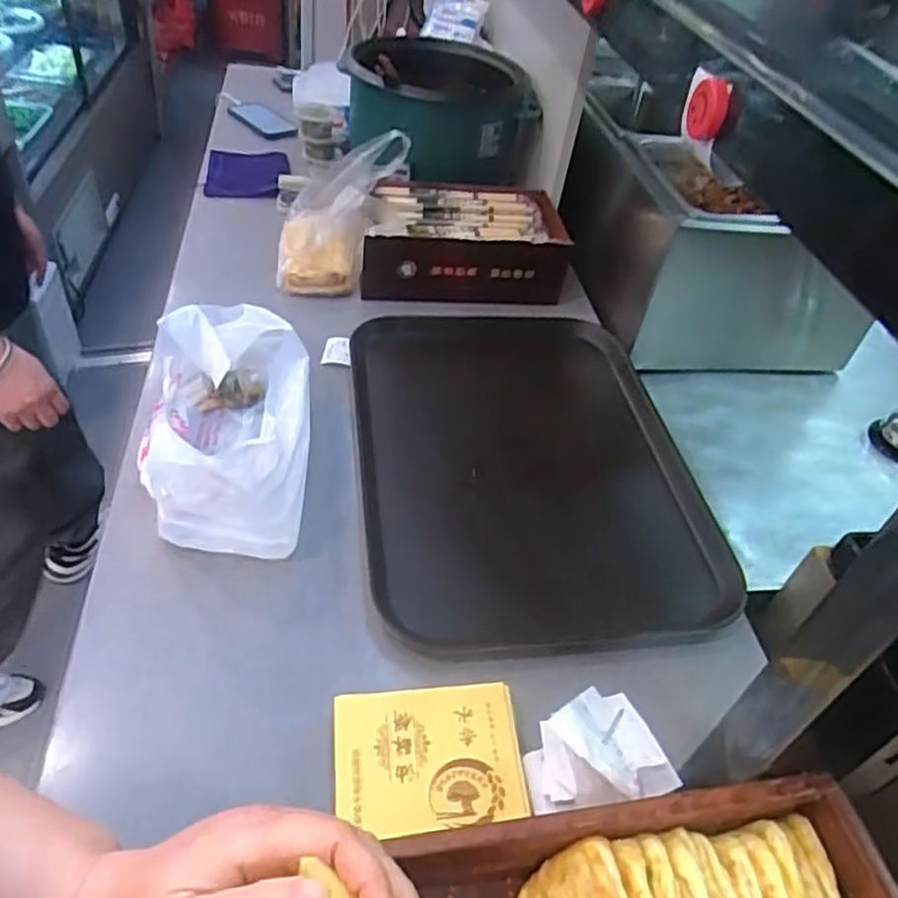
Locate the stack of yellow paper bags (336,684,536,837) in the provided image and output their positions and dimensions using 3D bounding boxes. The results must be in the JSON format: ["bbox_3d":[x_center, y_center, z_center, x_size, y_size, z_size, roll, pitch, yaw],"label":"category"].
[{"bbox_3d":[-0.015,0.232,0.533,0.139,0.018,0.100,-4,46,-9],"label":"stack of yellow paper bags"}]

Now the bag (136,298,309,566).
[{"bbox_3d":[-0.220,-0.031,0.706,0.155,0.136,0.276,-1,44,-10],"label":"bag"}]

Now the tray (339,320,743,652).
[{"bbox_3d":[0.082,0.000,0.803,0.360,0.023,0.489,-3,46,-8],"label":"tray"}]

